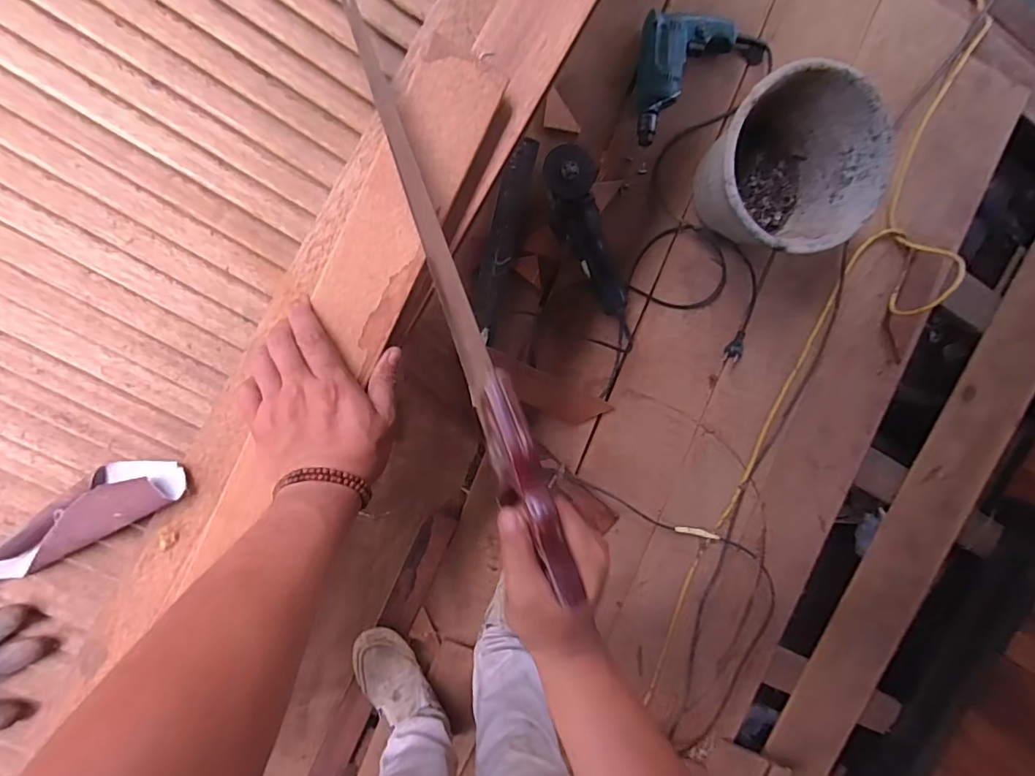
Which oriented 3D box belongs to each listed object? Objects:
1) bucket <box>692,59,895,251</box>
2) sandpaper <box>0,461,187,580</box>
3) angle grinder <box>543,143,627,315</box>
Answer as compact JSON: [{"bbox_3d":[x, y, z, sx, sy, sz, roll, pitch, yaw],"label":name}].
[{"bbox_3d":[0.443,-0.364,0.874,0.268,0.206,0.266,-1,99,-8],"label":"bucket"},{"bbox_3d":[-0.359,0.105,0.416,0.175,0.023,0.050,-28,101,-4],"label":"sandpaper"},{"bbox_3d":[0.120,-0.270,0.902,0.091,0.076,0.293,-20,101,-5],"label":"angle grinder"}]

